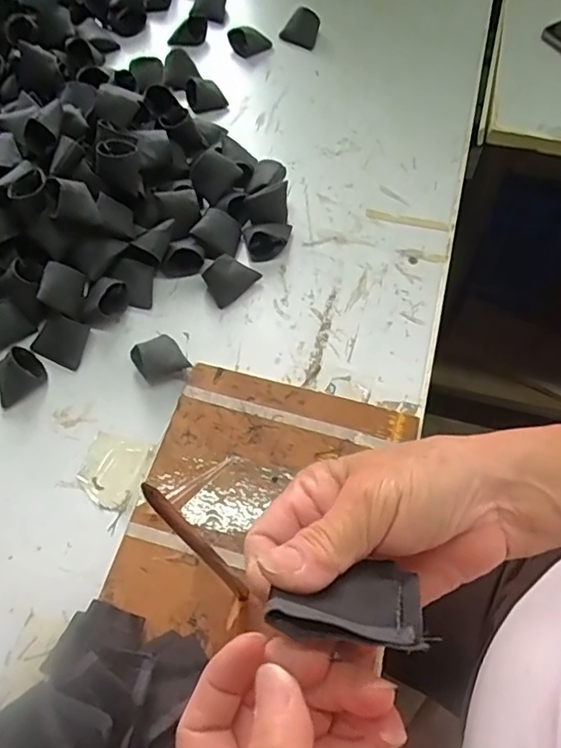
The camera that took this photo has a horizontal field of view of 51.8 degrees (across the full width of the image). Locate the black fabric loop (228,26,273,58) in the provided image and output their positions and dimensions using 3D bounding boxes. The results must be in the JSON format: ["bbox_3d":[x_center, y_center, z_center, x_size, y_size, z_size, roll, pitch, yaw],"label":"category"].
[{"bbox_3d":[-0.034,-0.367,0.638,0.045,0.024,0.019,-4,62,-1],"label":"black fabric loop"}]

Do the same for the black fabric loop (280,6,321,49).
[{"bbox_3d":[0.021,-0.383,0.638,0.042,0.029,0.027,23,65,12],"label":"black fabric loop"}]

